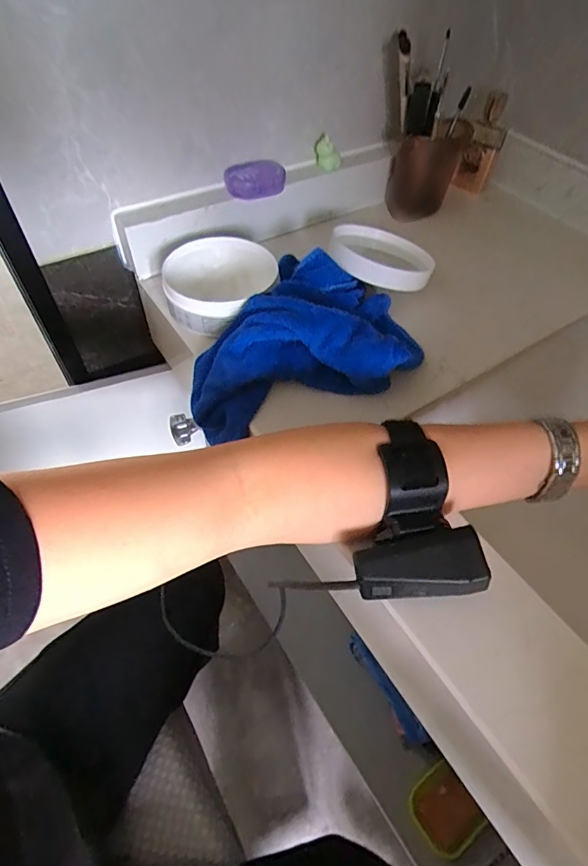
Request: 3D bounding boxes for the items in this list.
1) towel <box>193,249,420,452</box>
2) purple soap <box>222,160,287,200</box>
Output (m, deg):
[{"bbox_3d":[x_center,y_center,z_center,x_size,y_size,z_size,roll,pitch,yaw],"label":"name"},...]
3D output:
[{"bbox_3d":[0.004,-0.089,0.367,0.191,0.061,0.140,-12,57,-10],"label":"towel"},{"bbox_3d":[-0.038,-0.255,0.444,0.058,0.025,0.027,-21,57,-17],"label":"purple soap"}]

